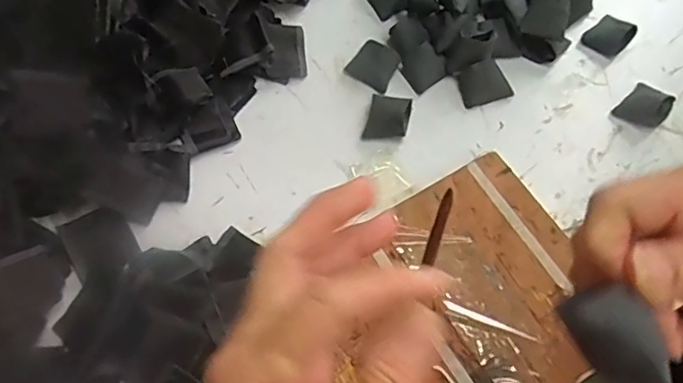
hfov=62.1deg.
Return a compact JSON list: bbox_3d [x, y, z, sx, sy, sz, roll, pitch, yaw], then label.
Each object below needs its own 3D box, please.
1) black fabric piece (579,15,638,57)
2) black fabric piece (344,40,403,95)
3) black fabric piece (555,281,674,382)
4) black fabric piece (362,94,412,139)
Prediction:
[{"bbox_3d":[0.251,-0.147,0.529,0.041,0.018,0.035,-42,72,-17],"label":"black fabric piece"},{"bbox_3d":[0.030,-0.115,0.514,0.041,0.009,0.037,34,98,9],"label":"black fabric piece"},{"bbox_3d":[0.092,0.048,0.186,0.022,0.014,0.037,-27,68,-12],"label":"black fabric piece"},{"bbox_3d":[0.041,-0.064,0.491,0.035,0.012,0.044,13,66,6],"label":"black fabric piece"}]

